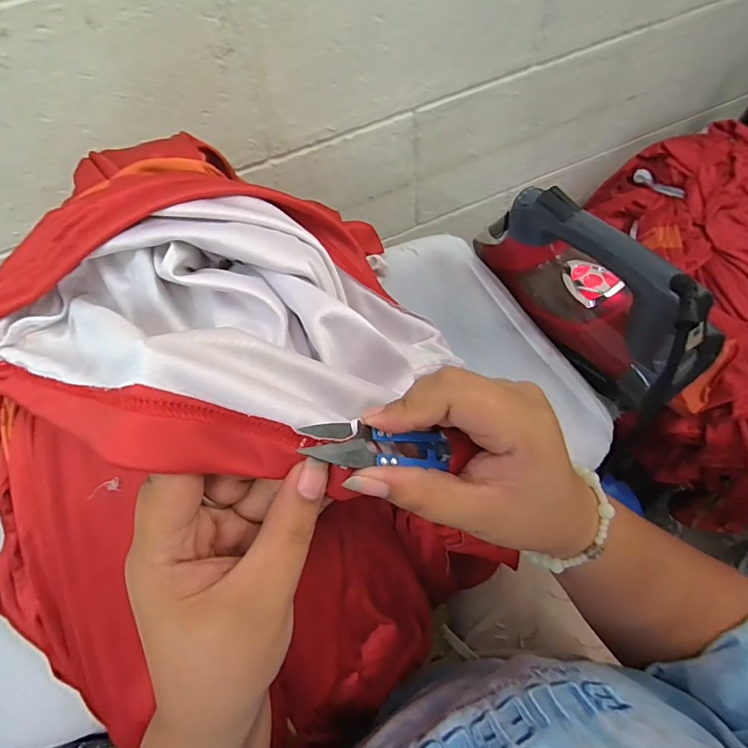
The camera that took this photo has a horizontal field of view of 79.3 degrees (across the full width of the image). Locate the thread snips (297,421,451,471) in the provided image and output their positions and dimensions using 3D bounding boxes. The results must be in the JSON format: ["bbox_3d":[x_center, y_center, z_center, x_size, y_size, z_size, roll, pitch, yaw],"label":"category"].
[{"bbox_3d":[0.002,0.032,0.199,0.071,0.007,0.020,7,54,-28],"label":"thread snips"}]

